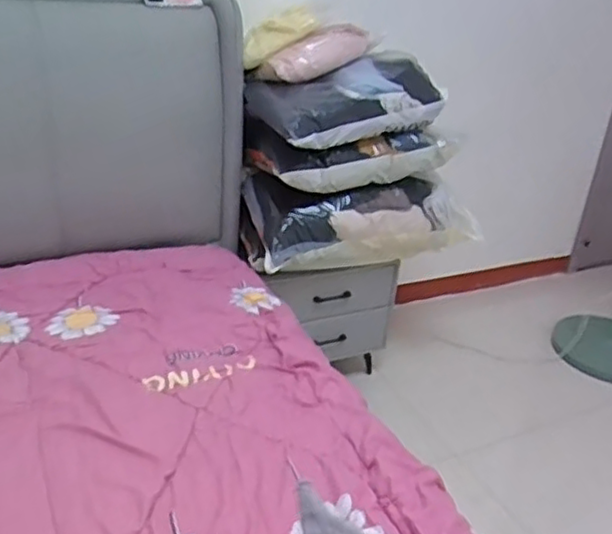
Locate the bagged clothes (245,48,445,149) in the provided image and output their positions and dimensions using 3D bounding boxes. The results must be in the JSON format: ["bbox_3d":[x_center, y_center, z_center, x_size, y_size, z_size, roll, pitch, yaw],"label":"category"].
[{"bbox_3d":[0.113,-0.481,1.870,0.518,0.175,0.294,-14,33,-32],"label":"bagged clothes"}]

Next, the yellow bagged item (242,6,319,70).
[{"bbox_3d":[-0.081,-0.635,1.829,0.229,0.078,0.105,-28,29,8],"label":"yellow bagged item"}]

